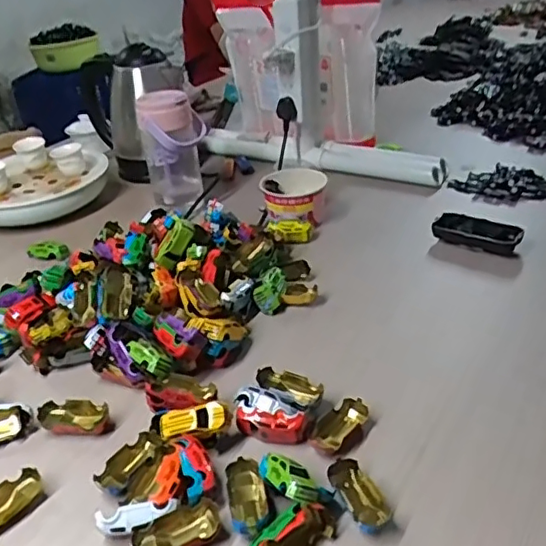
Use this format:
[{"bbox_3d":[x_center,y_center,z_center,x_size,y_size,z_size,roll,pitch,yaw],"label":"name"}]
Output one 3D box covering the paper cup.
[{"bbox_3d":[0.031,-0.112,0.864,0.090,0.073,0.091,-4,31,3],"label":"paper cup"}]

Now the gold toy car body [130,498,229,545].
[{"bbox_3d":[-0.071,0.197,0.440,0.066,0.019,0.034,-20,34,-22],"label":"gold toy car body"}]

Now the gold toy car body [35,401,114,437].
[{"bbox_3d":[-0.188,0.138,0.555,0.069,0.016,0.029,1,32,11],"label":"gold toy car body"}]

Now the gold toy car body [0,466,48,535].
[{"bbox_3d":[-0.220,0.188,0.480,0.034,0.014,0.064,15,37,31],"label":"gold toy car body"}]

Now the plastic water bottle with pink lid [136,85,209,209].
[{"bbox_3d":[-0.145,-0.188,0.897,0.097,0.163,0.085,-18,33,-19],"label":"plastic water bottle with pink lid"}]

